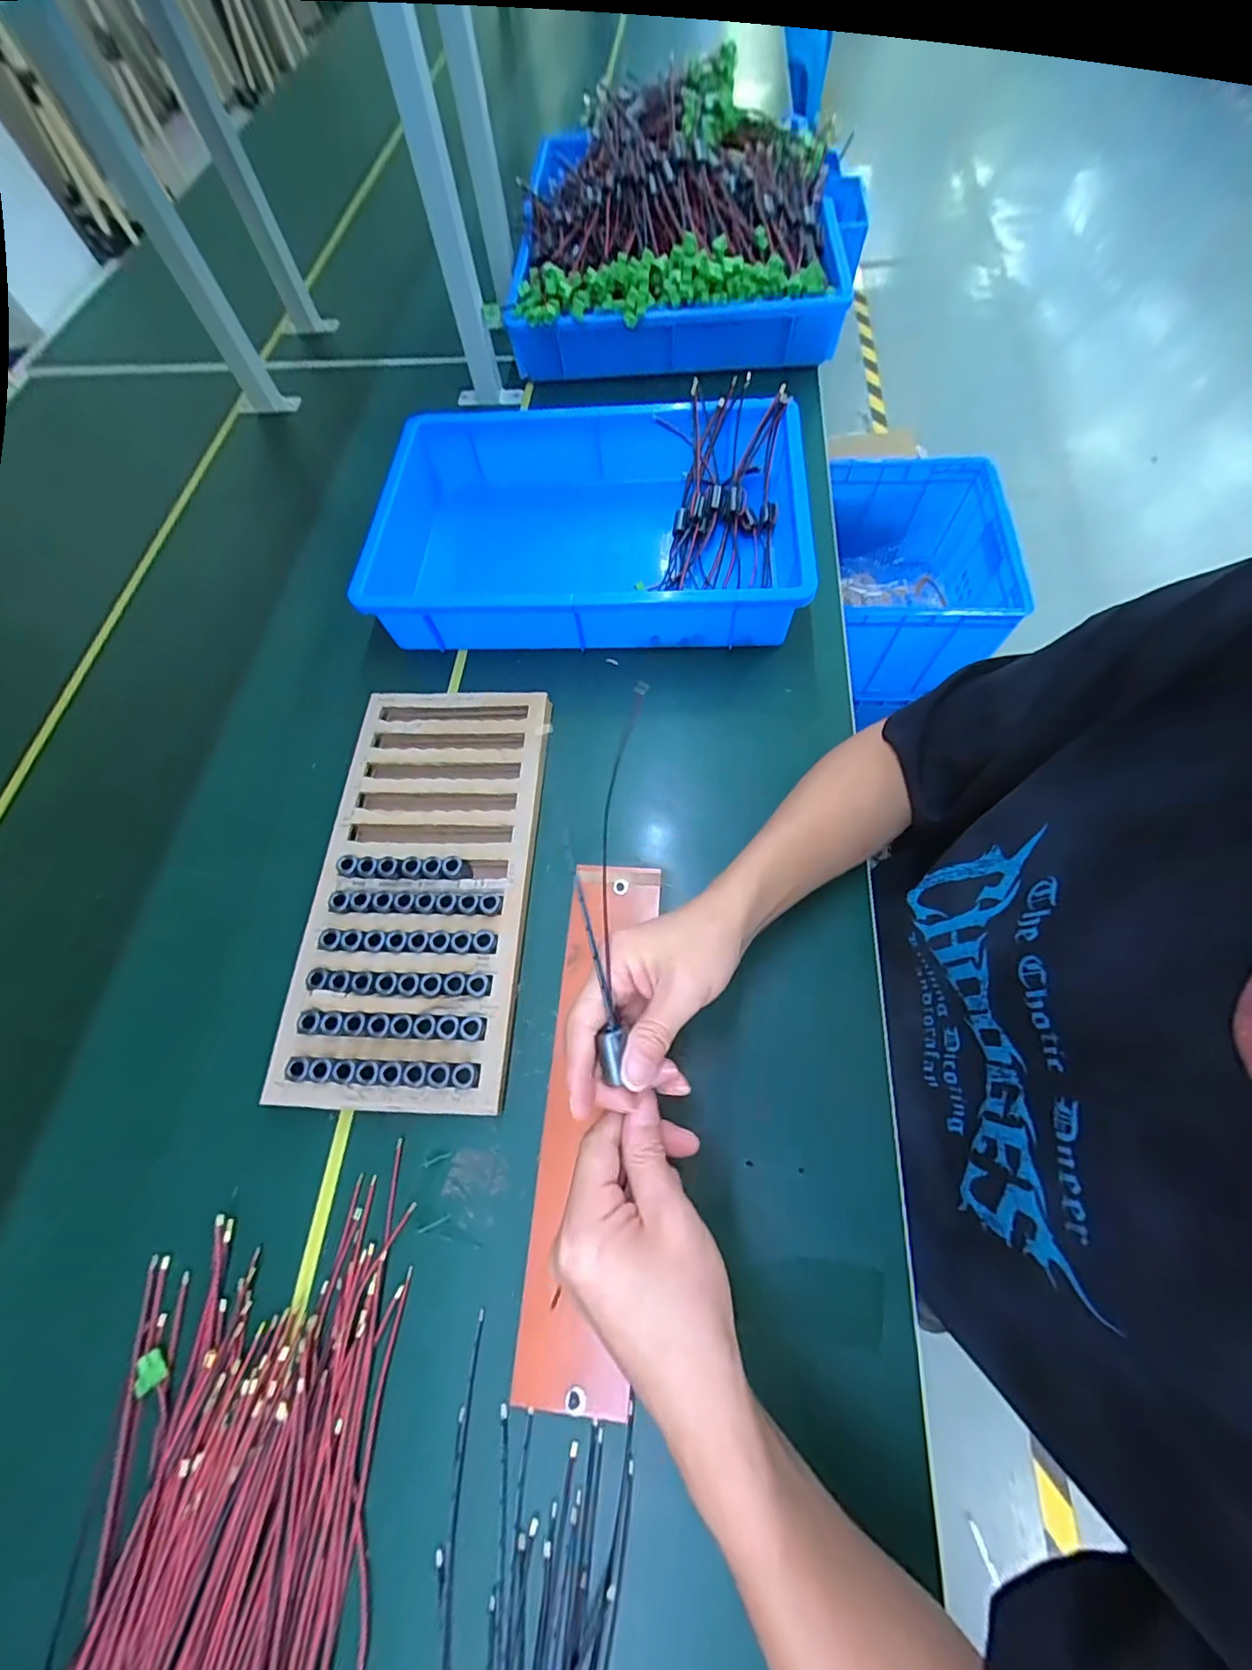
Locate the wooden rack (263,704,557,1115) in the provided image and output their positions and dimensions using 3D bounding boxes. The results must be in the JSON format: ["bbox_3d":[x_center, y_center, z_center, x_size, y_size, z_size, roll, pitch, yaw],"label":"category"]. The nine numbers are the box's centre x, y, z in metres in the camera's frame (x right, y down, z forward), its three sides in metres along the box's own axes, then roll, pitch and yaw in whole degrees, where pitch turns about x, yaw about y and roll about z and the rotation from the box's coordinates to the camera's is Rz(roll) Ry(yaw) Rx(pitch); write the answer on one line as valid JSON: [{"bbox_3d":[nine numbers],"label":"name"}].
[{"bbox_3d":[-0.167,0.033,0.462,0.172,0.028,0.351,2,66,3],"label":"wooden rack"}]

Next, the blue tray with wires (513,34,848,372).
[{"bbox_3d":[0.062,-0.715,0.656,0.382,0.201,0.259,0,66,3],"label":"blue tray with wires"}]

